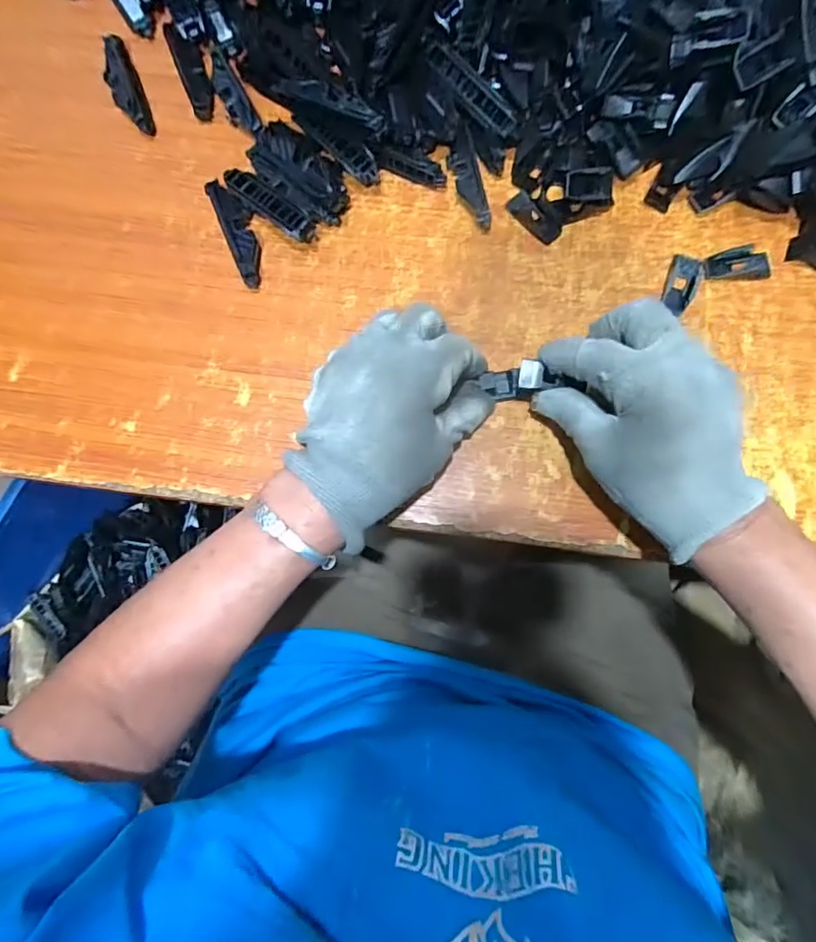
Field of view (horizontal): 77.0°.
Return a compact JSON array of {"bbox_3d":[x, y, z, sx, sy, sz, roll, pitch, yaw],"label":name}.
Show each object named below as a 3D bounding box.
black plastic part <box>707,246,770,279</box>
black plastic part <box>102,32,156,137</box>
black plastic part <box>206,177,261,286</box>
[{"bbox_3d":[0.220,-0.138,0.343,0.042,0.006,0.023,-6,81,2],"label":"black plastic part"},{"bbox_3d":[-0.204,-0.277,0.371,0.021,0.019,0.070,-21,81,-1],"label":"black plastic part"},{"bbox_3d":[-0.116,-0.165,0.356,0.022,0.017,0.078,-22,81,-1],"label":"black plastic part"}]

